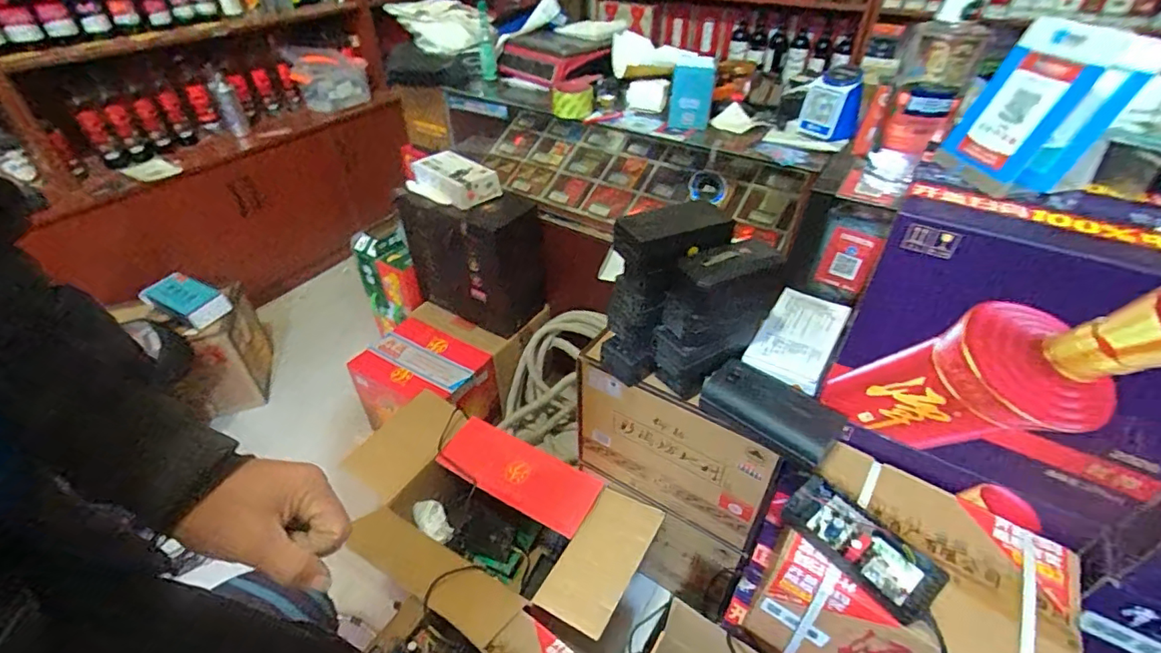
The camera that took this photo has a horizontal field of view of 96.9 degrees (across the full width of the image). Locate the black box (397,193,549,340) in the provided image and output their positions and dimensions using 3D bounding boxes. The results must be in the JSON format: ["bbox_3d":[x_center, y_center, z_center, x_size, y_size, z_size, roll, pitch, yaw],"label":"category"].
[{"bbox_3d":[-0.295,-0.209,1.502,0.389,0.356,0.212,24,46,27],"label":"black box"}]

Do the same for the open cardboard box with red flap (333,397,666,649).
[{"bbox_3d":[-0.212,0.460,1.134,0.668,0.304,0.398,21,45,24],"label":"open cardboard box with red flap"}]

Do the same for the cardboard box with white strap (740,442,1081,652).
[{"bbox_3d":[0.435,0.389,0.725,0.322,0.261,0.262,26,47,28],"label":"cardboard box with white strap"}]

